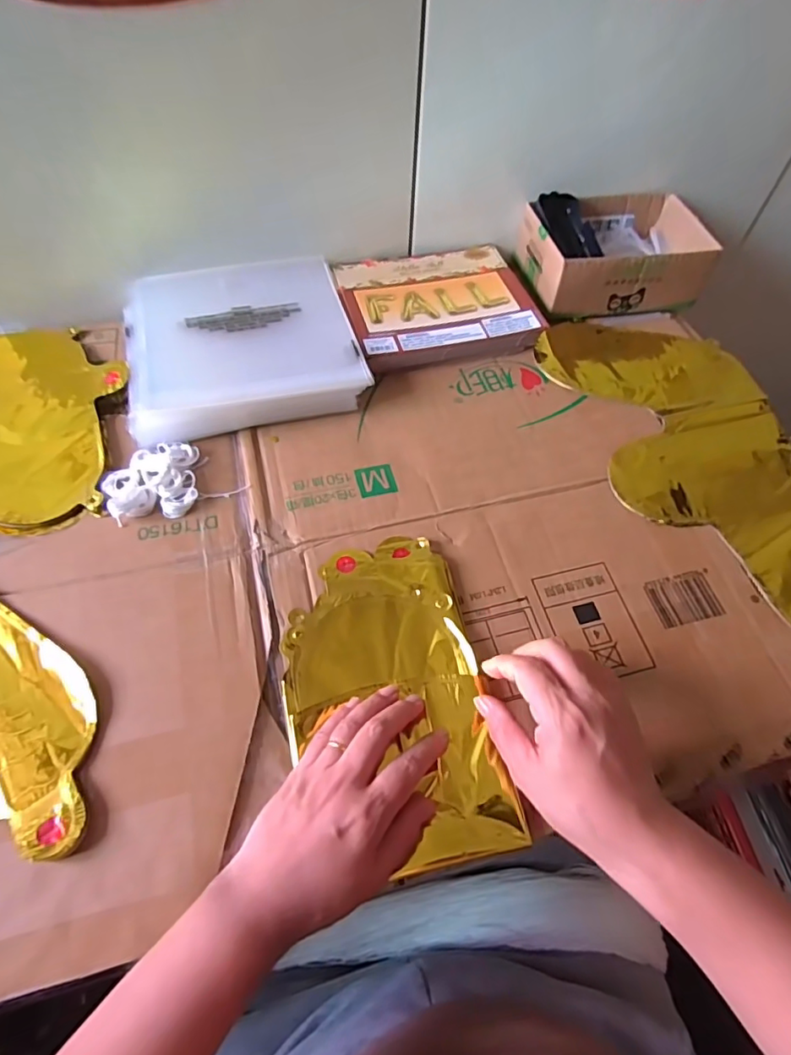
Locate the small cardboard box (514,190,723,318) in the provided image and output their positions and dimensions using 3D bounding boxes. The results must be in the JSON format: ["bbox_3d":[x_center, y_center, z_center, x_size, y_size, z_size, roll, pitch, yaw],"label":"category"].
[{"bbox_3d":[0.244,-0.314,0.630,0.181,0.072,0.138,-5,58,-5],"label":"small cardboard box"}]

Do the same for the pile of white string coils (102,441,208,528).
[{"bbox_3d":[-0.209,-0.041,0.470,0.077,0.018,0.072,-8,58,-7],"label":"pile of white string coils"}]

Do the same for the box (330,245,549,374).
[{"bbox_3d":[0.044,-0.252,0.616,0.204,0.026,0.176,-16,60,-11],"label":"box"}]

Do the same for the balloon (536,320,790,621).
[{"bbox_3d":[0.297,-0.059,0.504,0.196,0.011,0.432,-14,59,-10],"label":"balloon"}]

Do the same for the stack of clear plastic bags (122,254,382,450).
[{"bbox_3d":[-0.156,-0.188,0.554,0.214,0.029,0.214,-14,59,-10],"label":"stack of clear plastic bags"}]

